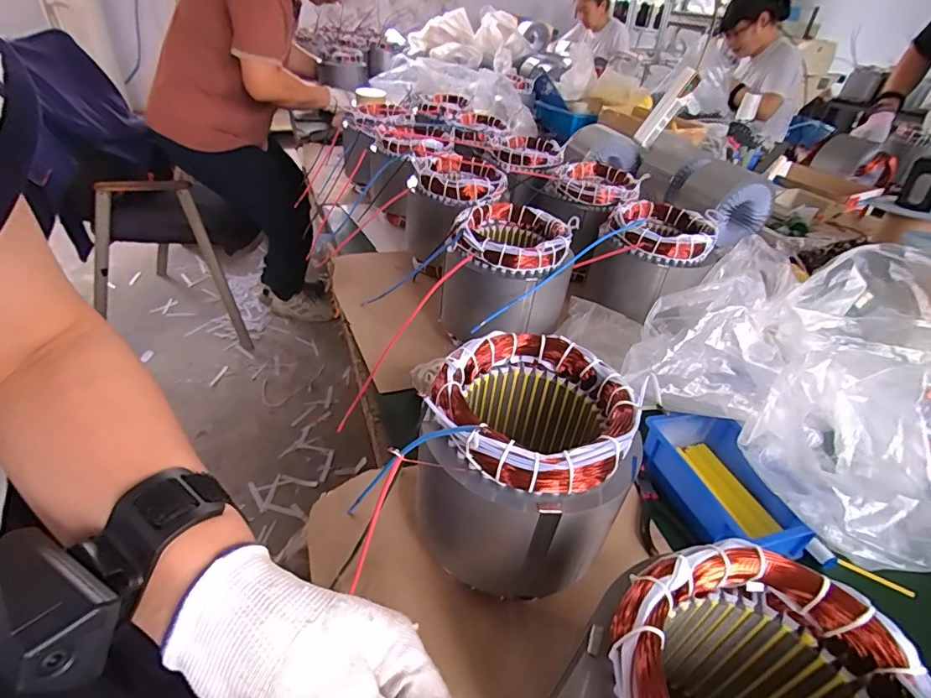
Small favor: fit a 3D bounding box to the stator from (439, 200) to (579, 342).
[{"bbox_3d":[0.049,-0.085,0.616,0.135,0.154,0.135,4,37,-3],"label":"stator"}]

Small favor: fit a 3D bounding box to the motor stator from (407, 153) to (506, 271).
[{"bbox_3d":[-0.023,-0.206,0.769,0.126,0.157,0.121,4,37,-3],"label":"motor stator"}]

